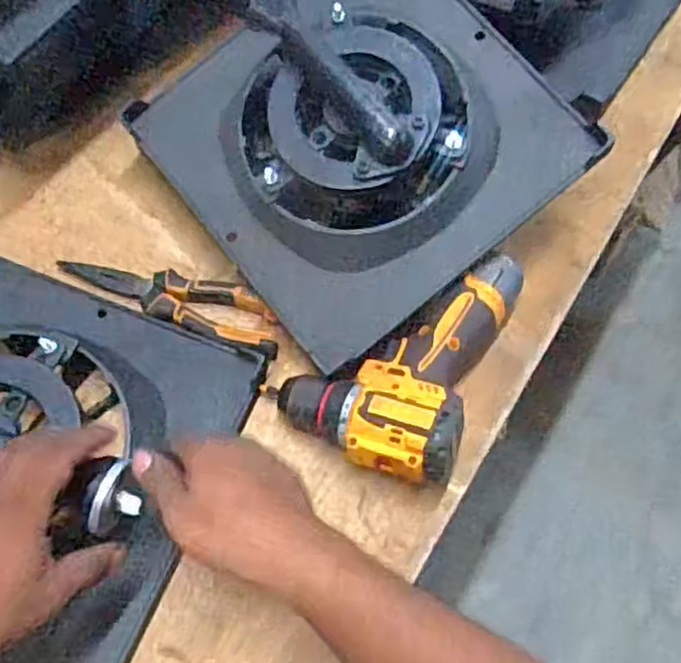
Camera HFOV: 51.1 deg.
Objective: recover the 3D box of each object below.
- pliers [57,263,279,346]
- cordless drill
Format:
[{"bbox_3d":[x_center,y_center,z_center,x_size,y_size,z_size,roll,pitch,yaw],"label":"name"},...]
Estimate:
[{"bbox_3d":[-0.152,-0.032,0.621,0.189,0.024,0.051,18,66,5],"label":"pliers"},{"bbox_3d":[0.061,0.009,0.578,0.151,0.064,0.216,33,68,11],"label":"cordless drill"}]

